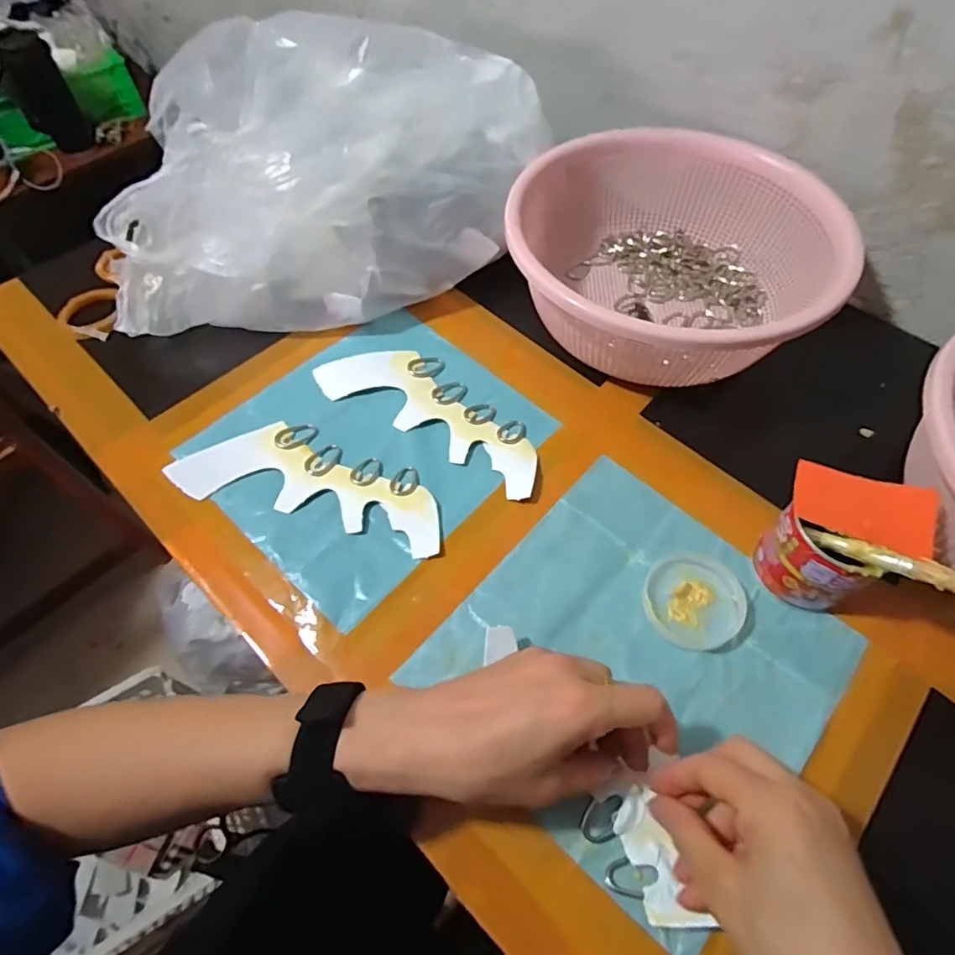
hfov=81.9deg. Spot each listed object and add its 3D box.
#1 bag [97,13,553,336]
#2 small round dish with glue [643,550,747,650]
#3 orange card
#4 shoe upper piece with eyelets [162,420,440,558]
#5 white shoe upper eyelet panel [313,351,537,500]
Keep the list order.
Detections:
[{"bbox_3d":[-0.136,-0.286,0.527,0.388,0.152,0.266,-5,58,-2],"label":"bag"},{"bbox_3d":[0.150,0.084,0.380,0.063,0.006,0.067,0,58,1],"label":"small round dish with glue"},{"bbox_3d":[0.241,0.018,0.342,0.079,0.006,0.051,21,61,13],"label":"orange card"},{"bbox_3d":[-0.126,0.004,0.435,0.211,0.009,0.082,19,61,12],"label":"shoe upper piece with eyelets"},{"bbox_3d":[-0.033,-0.059,0.473,0.213,0.008,0.080,33,64,19],"label":"white shoe upper eyelet panel"}]

